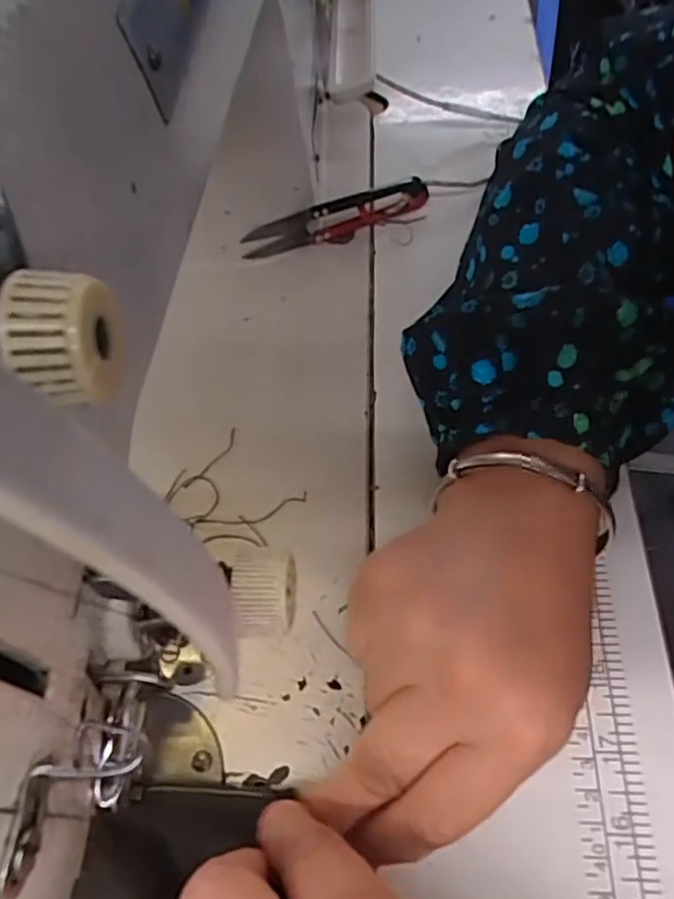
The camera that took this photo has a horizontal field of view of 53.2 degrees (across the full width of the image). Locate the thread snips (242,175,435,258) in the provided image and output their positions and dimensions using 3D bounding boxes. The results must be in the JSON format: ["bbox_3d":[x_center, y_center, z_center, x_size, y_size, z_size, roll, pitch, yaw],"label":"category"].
[{"bbox_3d":[-0.001,-0.126,0.369,0.104,0.026,0.014,-22,60,-9],"label":"thread snips"}]

